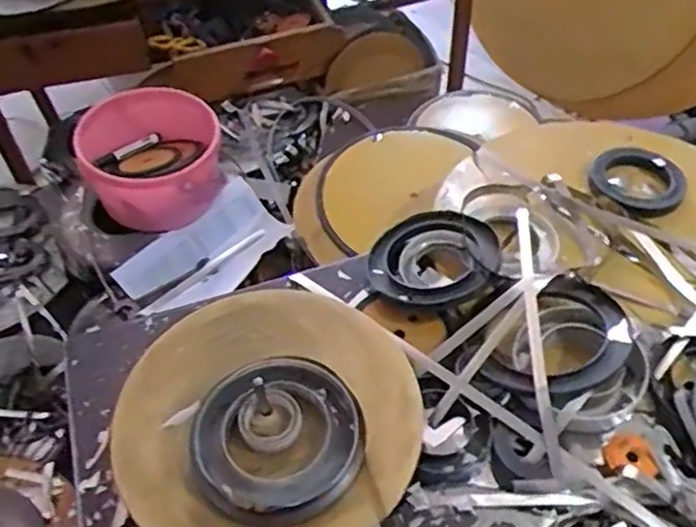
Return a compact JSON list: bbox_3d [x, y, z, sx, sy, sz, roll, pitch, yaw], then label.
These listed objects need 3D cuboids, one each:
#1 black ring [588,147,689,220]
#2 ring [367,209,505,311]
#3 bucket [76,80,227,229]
[{"bbox_3d":[0.382,-0.110,0.887,0.114,0.025,0.117,-1,50,1],"label":"black ring"},{"bbox_3d":[0.099,-0.009,0.789,0.148,0.029,0.139,-11,45,11],"label":"ring"},{"bbox_3d":[-0.304,-0.162,1.067,0.205,0.139,0.224,-10,50,-6],"label":"bucket"}]

